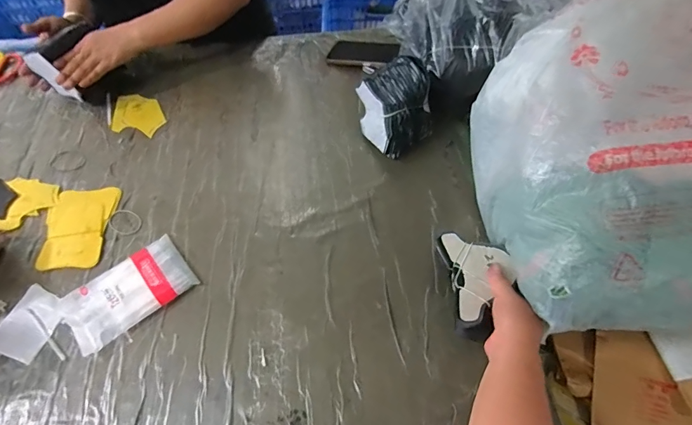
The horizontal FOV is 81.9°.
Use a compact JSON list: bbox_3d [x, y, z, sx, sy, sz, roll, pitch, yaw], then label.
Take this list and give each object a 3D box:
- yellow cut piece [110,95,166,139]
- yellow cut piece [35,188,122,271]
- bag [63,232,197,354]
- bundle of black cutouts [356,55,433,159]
[{"bbox_3d":[-0.438,-0.206,0.842,0.121,0.006,0.102,13,58,7],"label":"yellow cut piece"},{"bbox_3d":[-0.467,0.023,0.689,0.114,0.007,0.158,-3,55,0],"label":"yellow cut piece"},{"bbox_3d":[-0.333,0.120,0.612,0.178,0.022,0.110,-36,62,-21],"label":"bag"},{"bbox_3d":[0.095,-0.194,0.752,0.129,0.122,0.130,-26,59,-16],"label":"bundle of black cutouts"}]

